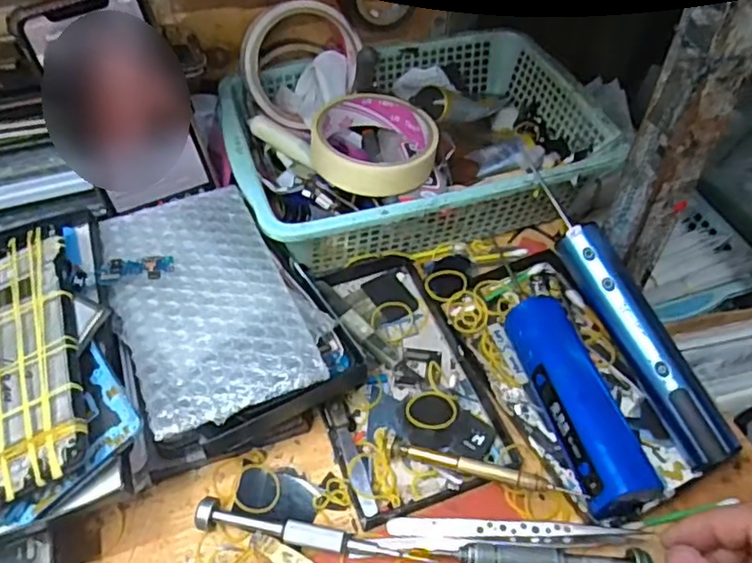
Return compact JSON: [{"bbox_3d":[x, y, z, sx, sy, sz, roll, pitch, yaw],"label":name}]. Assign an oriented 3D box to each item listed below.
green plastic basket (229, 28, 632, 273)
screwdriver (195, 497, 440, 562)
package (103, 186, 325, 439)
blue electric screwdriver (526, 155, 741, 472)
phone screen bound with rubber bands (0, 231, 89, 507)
[{"bbox_3d":[0.028,-0.103,0.495,0.268,0.075,0.190,-12,51,-10],"label":"green plastic basket"},{"bbox_3d":[-0.033,0.134,0.333,0.126,0.013,0.013,8,50,6],"label":"screwdriver"},{"bbox_3d":[-0.102,0.004,0.368,0.093,0.011,0.168,-21,53,-17],"label":"package"},{"bbox_3d":[0.152,0.016,0.385,0.032,0.022,0.195,-20,69,-16],"label":"blue electric screwdriver"},{"bbox_3d":[-0.191,0.039,0.329,0.071,0.007,0.149,-26,58,-3],"label":"phone screen bound with rubber bands"}]

